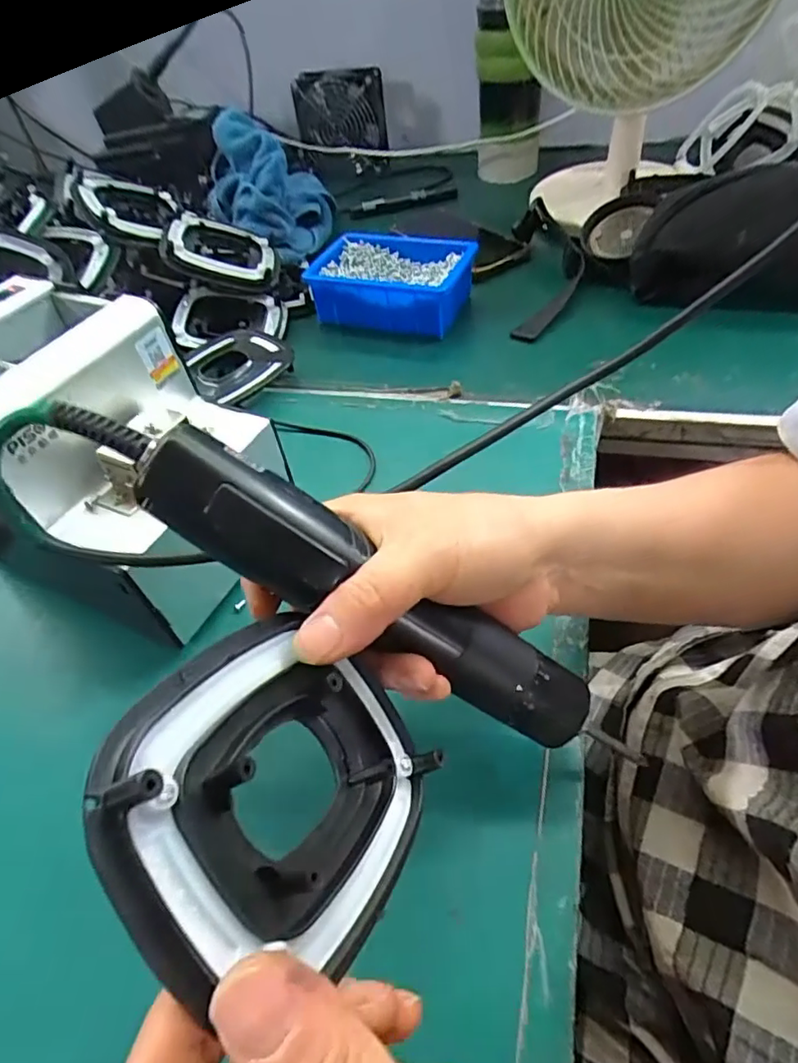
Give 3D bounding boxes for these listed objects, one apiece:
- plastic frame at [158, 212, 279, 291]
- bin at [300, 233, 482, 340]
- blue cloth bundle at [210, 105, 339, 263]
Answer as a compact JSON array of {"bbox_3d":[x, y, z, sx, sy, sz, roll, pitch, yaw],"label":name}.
[{"bbox_3d":[-0.177,-0.276,0.568,0.107,0.030,0.079,9,55,-21],"label":"plastic frame"},{"bbox_3d":[-0.006,-0.244,0.556,0.154,0.049,0.100,13,52,17],"label":"bin"},{"bbox_3d":[-0.148,-0.394,0.652,0.132,0.117,0.180,-11,49,-3],"label":"blue cloth bundle"}]

